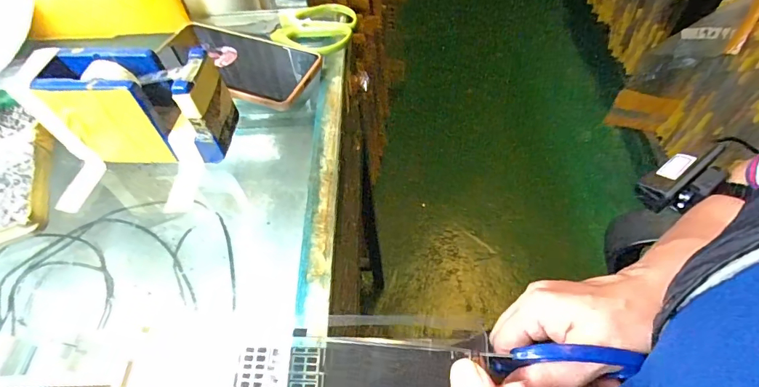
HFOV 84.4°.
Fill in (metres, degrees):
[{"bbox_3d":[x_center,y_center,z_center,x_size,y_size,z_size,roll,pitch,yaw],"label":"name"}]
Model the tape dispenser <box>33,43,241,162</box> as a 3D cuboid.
[{"bbox_3d":[-0.182,-0.064,0.323,0.127,0.080,0.046,2,55,6],"label":"tape dispenser"}]

